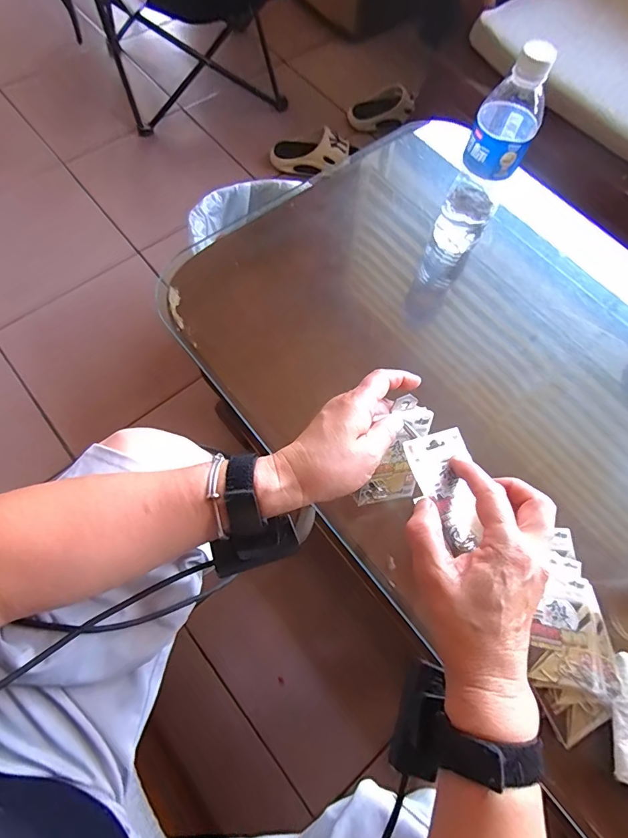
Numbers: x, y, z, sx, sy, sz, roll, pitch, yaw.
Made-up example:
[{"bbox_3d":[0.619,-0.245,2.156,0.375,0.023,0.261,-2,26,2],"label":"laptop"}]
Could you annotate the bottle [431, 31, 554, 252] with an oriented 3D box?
[{"bbox_3d":[0.205,-0.298,0.498,0.061,0.226,0.065,31,71,9],"label":"bottle"}]

